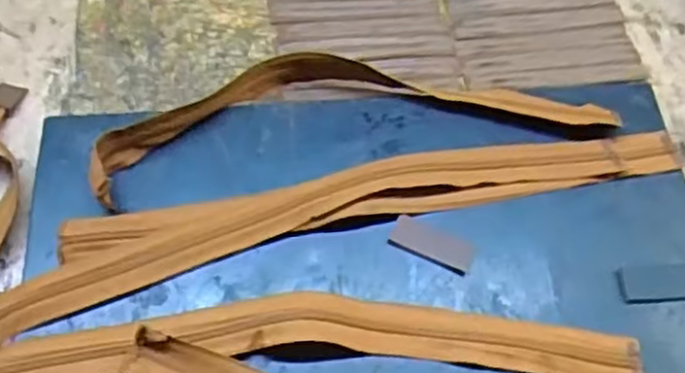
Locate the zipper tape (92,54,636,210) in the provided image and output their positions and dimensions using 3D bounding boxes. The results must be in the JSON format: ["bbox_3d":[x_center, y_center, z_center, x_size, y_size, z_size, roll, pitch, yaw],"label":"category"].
[{"bbox_3d":[0.009,-0.048,0.471,0.325,0.033,0.078,-9,60,-8],"label":"zipper tape"}]

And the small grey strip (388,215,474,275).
[{"bbox_3d":[0.053,0.033,0.431,0.049,0.004,0.021,23,61,11],"label":"small grey strip"}]

